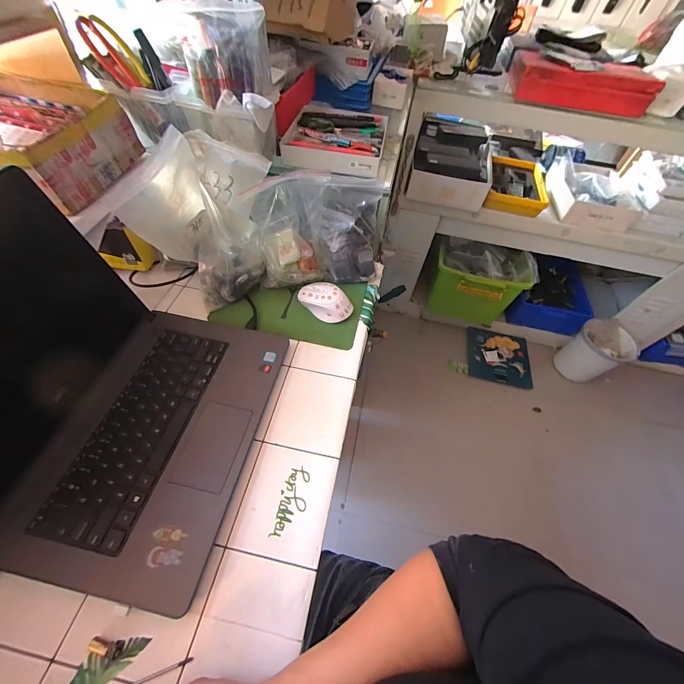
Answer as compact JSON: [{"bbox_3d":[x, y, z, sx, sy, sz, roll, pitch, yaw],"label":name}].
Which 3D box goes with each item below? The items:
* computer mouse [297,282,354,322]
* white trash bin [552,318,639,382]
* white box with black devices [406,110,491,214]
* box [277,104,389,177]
[{"bbox_3d":[-0.028,-0.074,0.533,0.096,0.034,0.056,36,60,18],"label":"computer mouse"},{"bbox_3d":[1.097,0.043,1.313,0.208,0.228,0.194,-16,59,-15],"label":"white trash bin"},{"bbox_3d":[0.394,-0.658,1.095,0.250,0.110,0.430,14,56,5],"label":"white box with black devices"},{"bbox_3d":[-0.009,-0.377,0.558,0.172,0.035,0.183,10,56,2],"label":"box"}]

